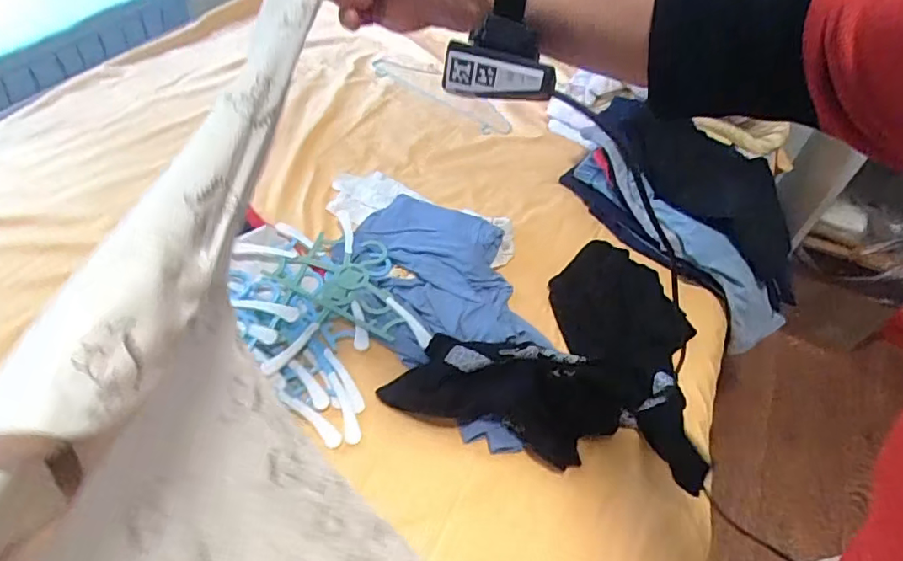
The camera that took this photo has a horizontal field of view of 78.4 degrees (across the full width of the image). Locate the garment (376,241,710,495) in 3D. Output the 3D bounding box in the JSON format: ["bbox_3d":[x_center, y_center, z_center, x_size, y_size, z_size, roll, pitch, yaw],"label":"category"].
[{"bbox_3d":[0.173,0.068,0.855,0.406,0.067,0.425,19,50,10],"label":"garment"}]

